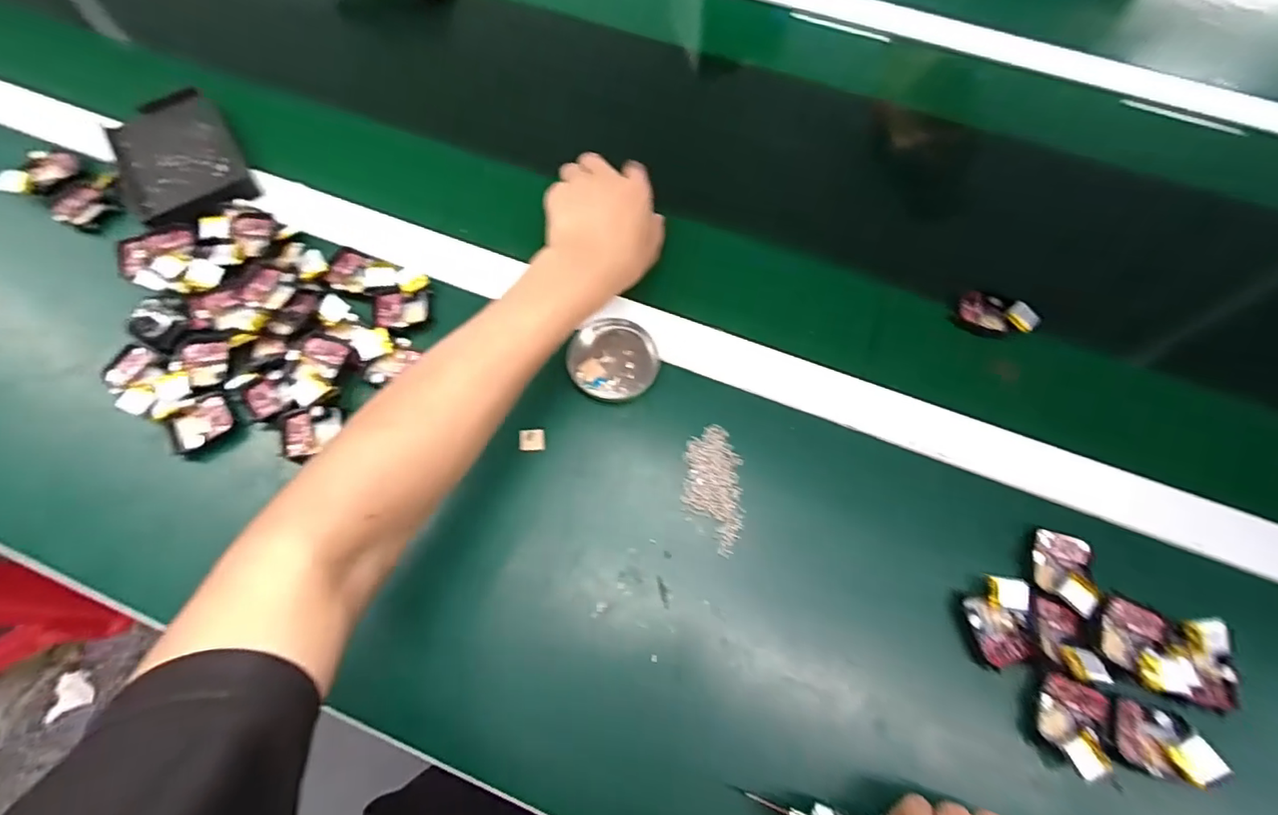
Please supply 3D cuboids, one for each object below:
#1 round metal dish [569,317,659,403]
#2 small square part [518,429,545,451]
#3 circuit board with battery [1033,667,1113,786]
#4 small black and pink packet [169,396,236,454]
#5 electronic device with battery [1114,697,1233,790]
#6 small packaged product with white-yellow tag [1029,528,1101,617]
[{"bbox_3d":[-0.018,-0.038,0.437,0.065,0.010,0.066,0,68,-1],"label":"round metal dish"},{"bbox_3d":[-0.077,0.023,0.417,0.018,0.004,0.016,-2,68,-2],"label":"small square part"},{"bbox_3d":[0.263,0.191,0.346,0.044,0.010,0.049,20,69,7],"label":"circuit board with battery"},{"bbox_3d":[-0.311,0.012,0.412,0.041,0.008,0.030,-32,72,-13],"label":"small black and pink packet"},{"bbox_3d":[0.314,0.199,0.344,0.054,0.016,0.036,15,68,5],"label":"electronic device with battery"},{"bbox_3d":[0.280,0.107,0.381,0.035,0.014,0.049,20,69,7],"label":"small packaged product with white-yellow tag"}]

